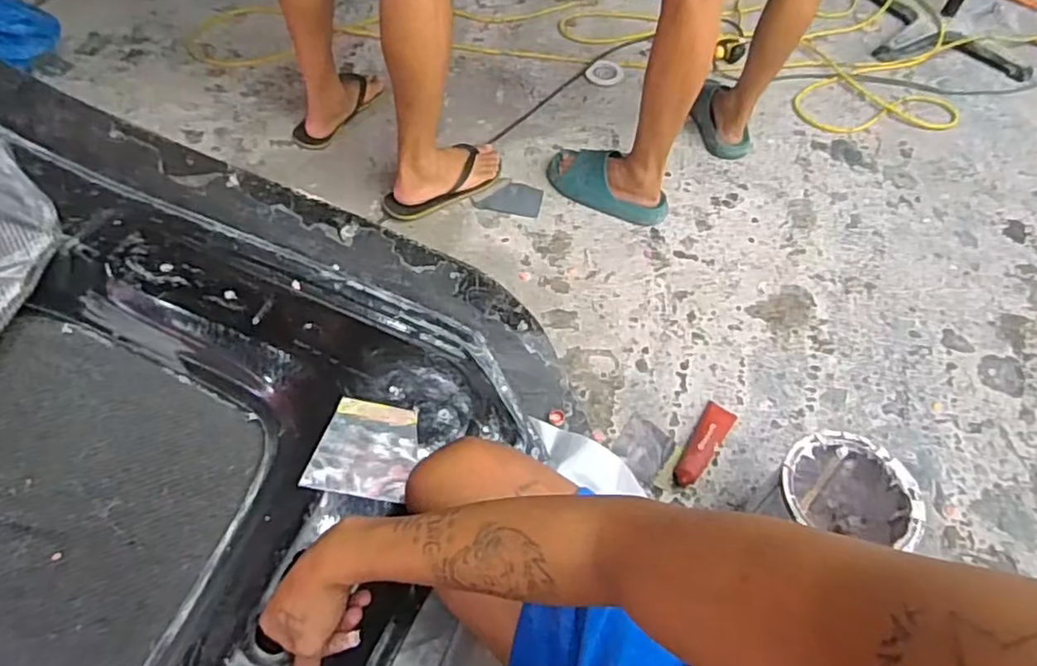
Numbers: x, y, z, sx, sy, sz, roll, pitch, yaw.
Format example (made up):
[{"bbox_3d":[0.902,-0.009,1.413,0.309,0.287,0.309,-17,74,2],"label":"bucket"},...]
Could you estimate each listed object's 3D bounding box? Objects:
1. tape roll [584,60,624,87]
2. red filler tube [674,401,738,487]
[{"bbox_3d":[0.212,-0.636,1.568,0.090,0.017,0.095,2,55,-2],"label":"tape roll"},{"bbox_3d":[0.289,0.171,1.003,0.049,0.030,0.161,33,59,19],"label":"red filler tube"}]

